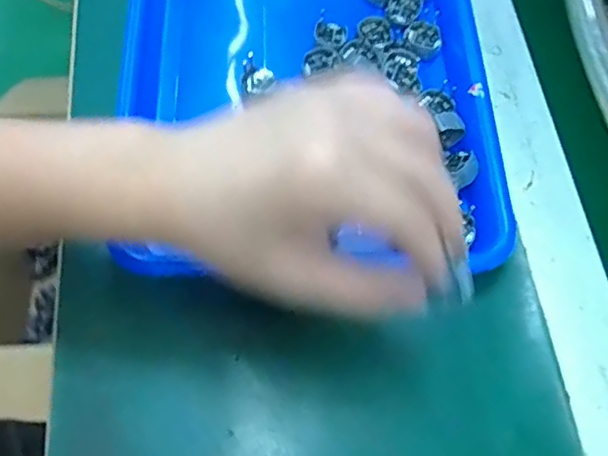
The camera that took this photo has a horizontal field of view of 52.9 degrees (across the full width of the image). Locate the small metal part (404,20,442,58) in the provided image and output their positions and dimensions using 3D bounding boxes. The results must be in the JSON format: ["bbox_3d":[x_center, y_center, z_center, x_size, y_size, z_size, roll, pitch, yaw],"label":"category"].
[{"bbox_3d":[0.090,-0.143,0.462,0.027,0.008,0.029,10,63,8],"label":"small metal part"}]

